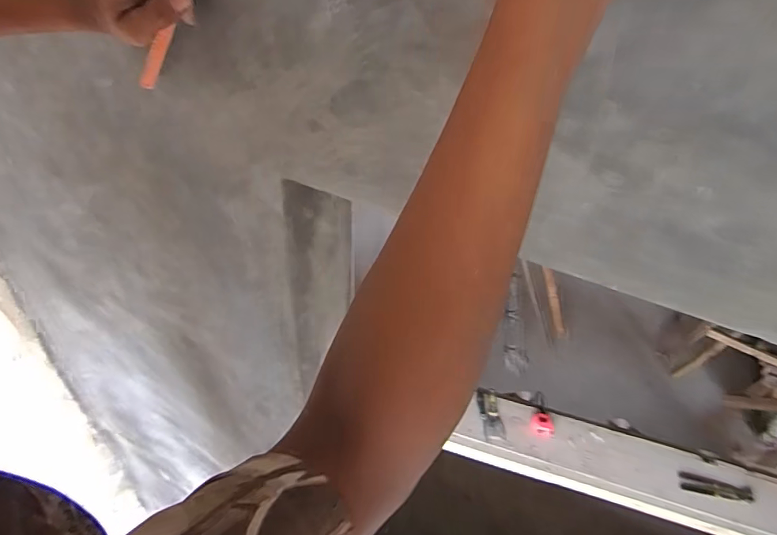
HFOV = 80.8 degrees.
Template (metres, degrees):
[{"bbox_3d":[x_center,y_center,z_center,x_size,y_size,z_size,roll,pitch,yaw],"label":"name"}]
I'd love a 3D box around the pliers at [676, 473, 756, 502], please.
[{"bbox_3d":[1.055,0.707,1.470,0.204,0.022,0.061,11,39,8],"label":"pliers"}]

